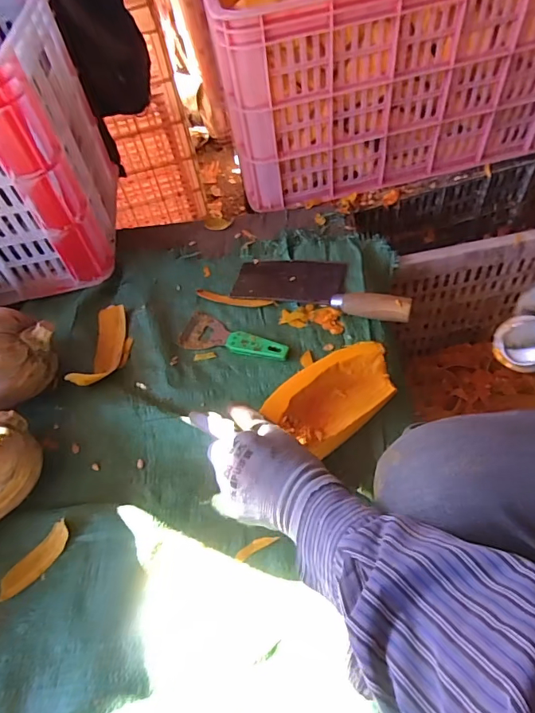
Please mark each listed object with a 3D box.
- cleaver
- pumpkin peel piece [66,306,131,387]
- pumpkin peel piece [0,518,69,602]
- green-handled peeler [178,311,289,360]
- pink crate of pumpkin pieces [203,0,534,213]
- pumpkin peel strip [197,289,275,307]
[{"bbox_3d":[0.070,-0.104,0.614,0.239,0.040,0.083,13,59,16],"label":"cleaver"},{"bbox_3d":[-0.211,-0.020,0.595,0.055,0.053,0.135,-6,56,4],"label":"pumpkin peel piece"},{"bbox_3d":[-0.235,0.207,0.461,0.024,0.012,0.089,35,67,26],"label":"pumpkin peel piece"},{"bbox_3d":[-0.044,-0.023,0.591,0.147,0.012,0.057,18,61,18],"label":"green-handled peeler"},{"bbox_3d":[0.166,-0.500,0.710,0.491,0.282,0.357,-12,56,0],"label":"pink crate of pumpkin pieces"},{"bbox_3d":[-0.048,-0.080,0.636,0.108,0.005,0.015,12,59,15],"label":"pumpkin peel strip"}]

